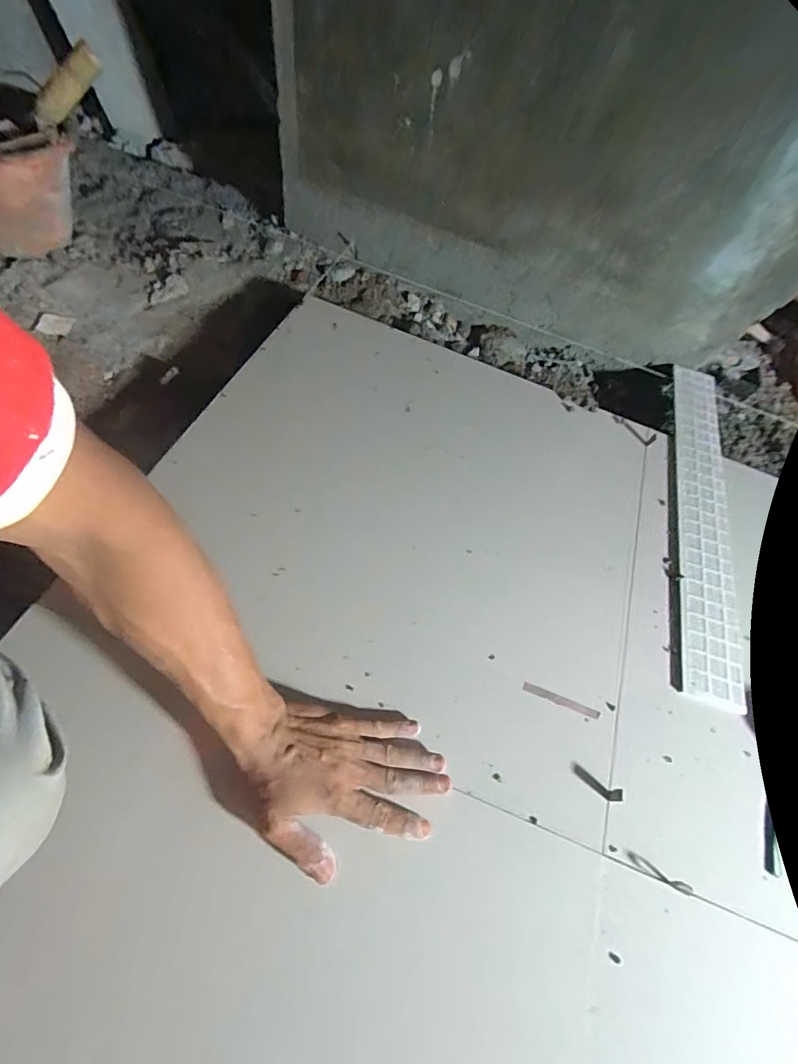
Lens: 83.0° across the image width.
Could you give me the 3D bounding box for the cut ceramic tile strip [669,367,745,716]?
[{"bbox_3d":[0.424,-0.038,0.637,0.081,0.011,0.549,18,59,0],"label":"cut ceramic tile strip"}]

